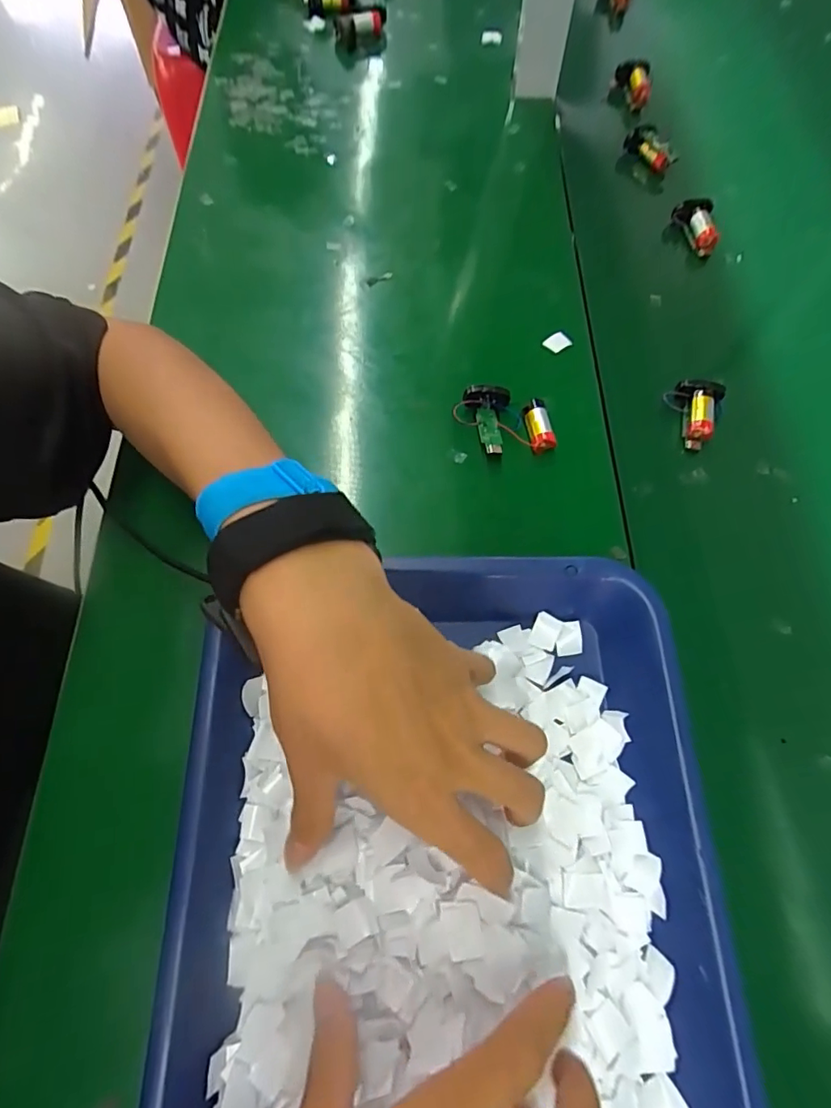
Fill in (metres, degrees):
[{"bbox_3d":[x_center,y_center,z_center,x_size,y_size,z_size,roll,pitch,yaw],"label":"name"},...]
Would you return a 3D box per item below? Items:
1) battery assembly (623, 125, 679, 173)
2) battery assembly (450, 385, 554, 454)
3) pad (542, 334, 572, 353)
[{"bbox_3d":[0.222,-0.381,0.488,0.018,0.019,0.050,-39,73,-13],"label":"battery assembly"},{"bbox_3d":[0.062,-0.092,0.363,0.067,0.021,0.049,-4,69,0],"label":"battery assembly"},{"bbox_3d":[0.111,-0.164,0.407,0.019,0.004,0.015,-34,72,-11],"label":"pad"}]

